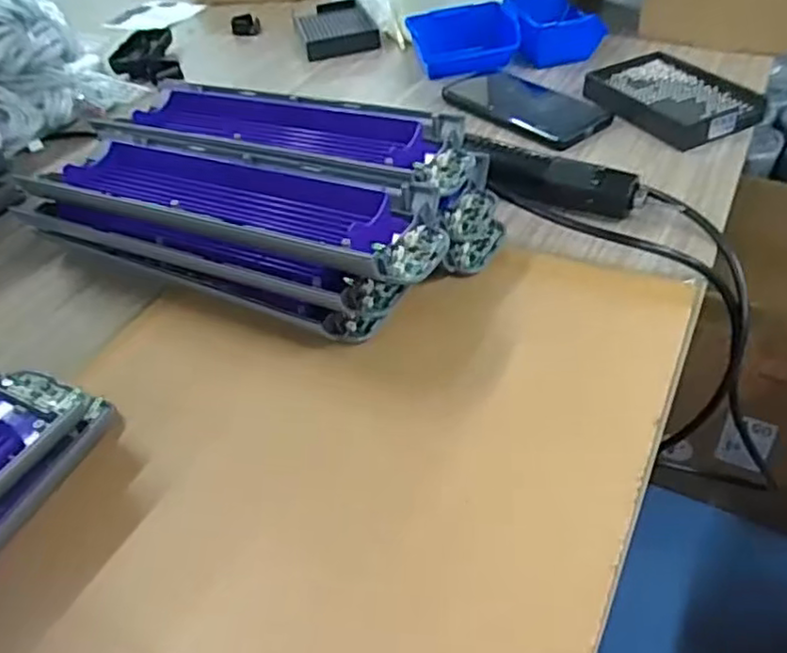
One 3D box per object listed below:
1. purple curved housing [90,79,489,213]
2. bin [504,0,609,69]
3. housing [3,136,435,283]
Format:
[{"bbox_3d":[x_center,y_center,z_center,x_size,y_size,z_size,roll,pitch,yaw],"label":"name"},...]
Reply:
[{"bbox_3d":[-0.077,-0.128,0.472,0.271,0.041,0.093,15,47,23],"label":"purple curved housing"},{"bbox_3d":[0.172,-0.327,0.723,0.088,0.048,0.112,-8,43,0],"label":"bin"},{"bbox_3d":[-0.101,-0.077,0.411,0.271,0.028,0.084,14,47,22],"label":"housing"}]

